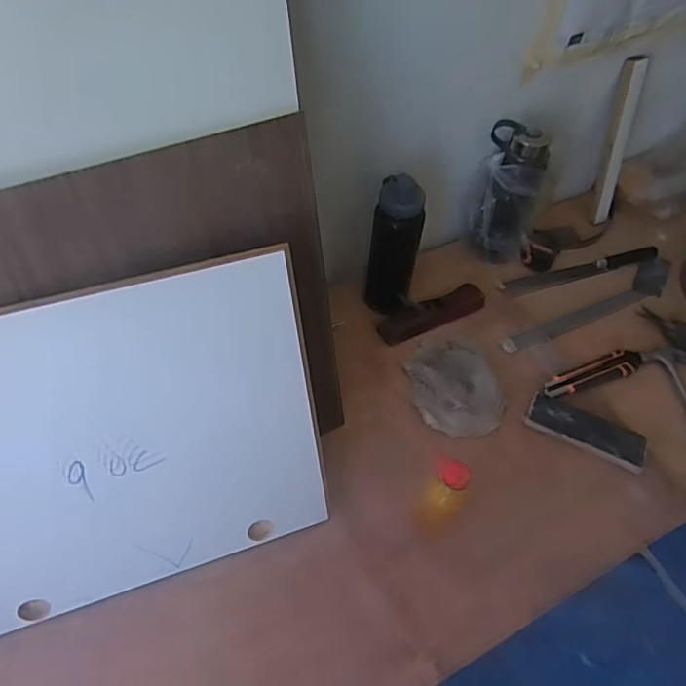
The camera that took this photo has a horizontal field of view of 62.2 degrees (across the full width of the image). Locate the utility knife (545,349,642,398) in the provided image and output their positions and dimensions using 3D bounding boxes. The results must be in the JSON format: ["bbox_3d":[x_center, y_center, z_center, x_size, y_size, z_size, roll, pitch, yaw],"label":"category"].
[{"bbox_3d":[0.414,0.049,0.940,0.190,0.015,0.041,-16,58,-15],"label":"utility knife"}]

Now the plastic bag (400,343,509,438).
[{"bbox_3d":[0.178,0.068,0.916,0.137,0.019,0.174,-6,56,-8],"label":"plastic bag"}]

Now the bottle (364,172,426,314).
[{"bbox_3d":[0.081,-0.148,0.919,0.077,0.248,0.074,10,55,4],"label":"bottle"}]

